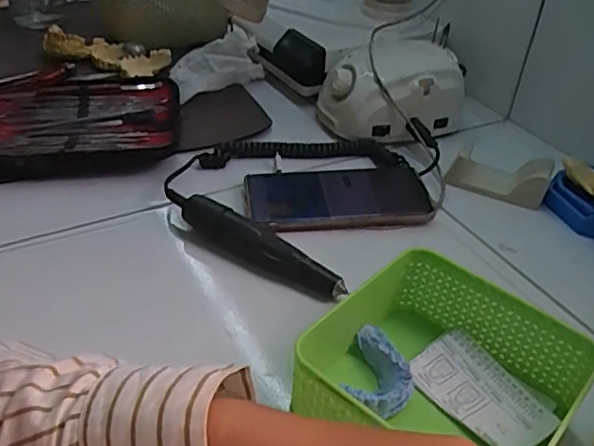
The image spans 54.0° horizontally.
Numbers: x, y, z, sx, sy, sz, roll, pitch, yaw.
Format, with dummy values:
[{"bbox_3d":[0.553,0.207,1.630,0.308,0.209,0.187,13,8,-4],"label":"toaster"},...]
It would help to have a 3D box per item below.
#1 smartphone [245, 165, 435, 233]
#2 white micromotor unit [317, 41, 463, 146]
[{"bbox_3d":[0.036,-0.026,0.520,0.156,0.014,0.080,-4,33,-11],"label":"smartphone"},{"bbox_3d":[0.103,-0.143,0.623,0.149,0.084,0.095,-7,34,-15],"label":"white micromotor unit"}]

